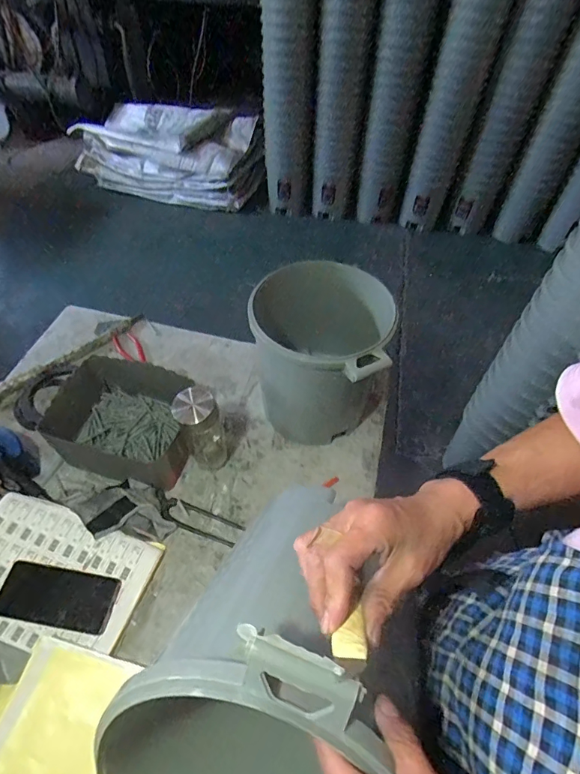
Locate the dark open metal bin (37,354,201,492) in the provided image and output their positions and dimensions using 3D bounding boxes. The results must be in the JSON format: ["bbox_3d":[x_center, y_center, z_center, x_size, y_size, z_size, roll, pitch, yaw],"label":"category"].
[{"bbox_3d":[-0.302,0.069,0.802,0.257,0.117,0.187,14,53,10],"label":"dark open metal bin"}]

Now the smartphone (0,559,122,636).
[{"bbox_3d":[-0.349,0.312,0.637,0.169,0.010,0.078,8,52,6],"label":"smartphone"}]

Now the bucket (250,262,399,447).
[{"bbox_3d":[0.057,-0.061,0.795,0.240,0.280,0.281,8,52,6],"label":"bucket"}]

